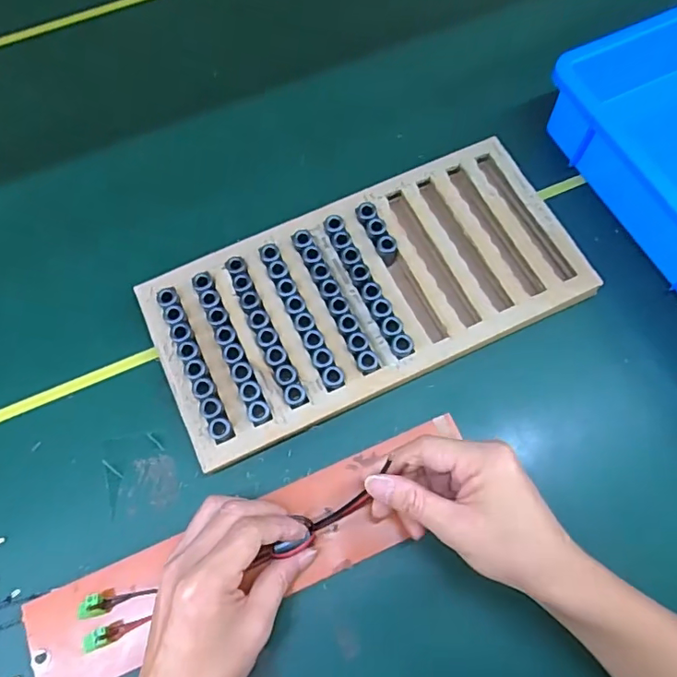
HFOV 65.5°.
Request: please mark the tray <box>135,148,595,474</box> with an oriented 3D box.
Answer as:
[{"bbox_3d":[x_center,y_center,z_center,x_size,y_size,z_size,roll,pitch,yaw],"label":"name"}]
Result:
[{"bbox_3d":[0.023,-0.040,0.461,0.355,0.038,0.177,-23,70,-8],"label":"tray"}]

